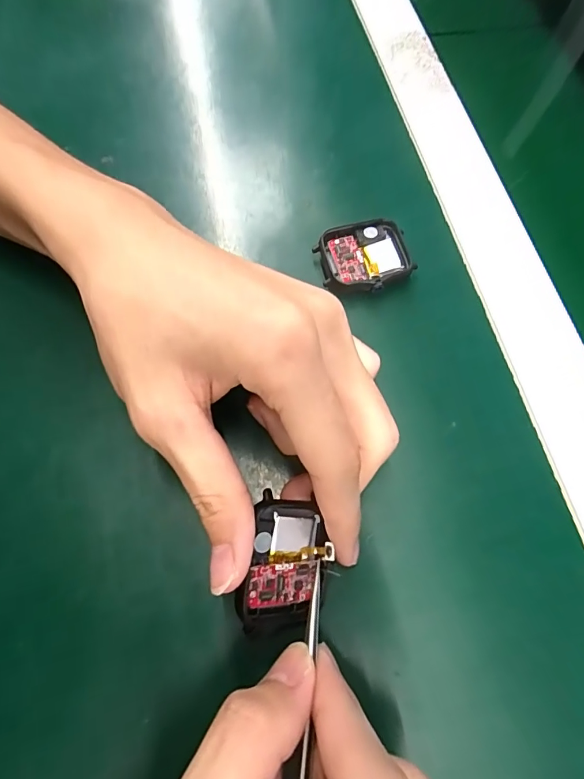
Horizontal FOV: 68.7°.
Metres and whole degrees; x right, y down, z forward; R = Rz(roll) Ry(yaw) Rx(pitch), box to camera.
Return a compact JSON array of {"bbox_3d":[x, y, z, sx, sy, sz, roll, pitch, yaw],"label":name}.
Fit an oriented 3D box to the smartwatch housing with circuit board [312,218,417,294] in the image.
[{"bbox_3d":[0.038,-0.067,0.223,0.048,0.013,0.038,-13,69,-6],"label":"smartwatch housing with circuit board"}]

